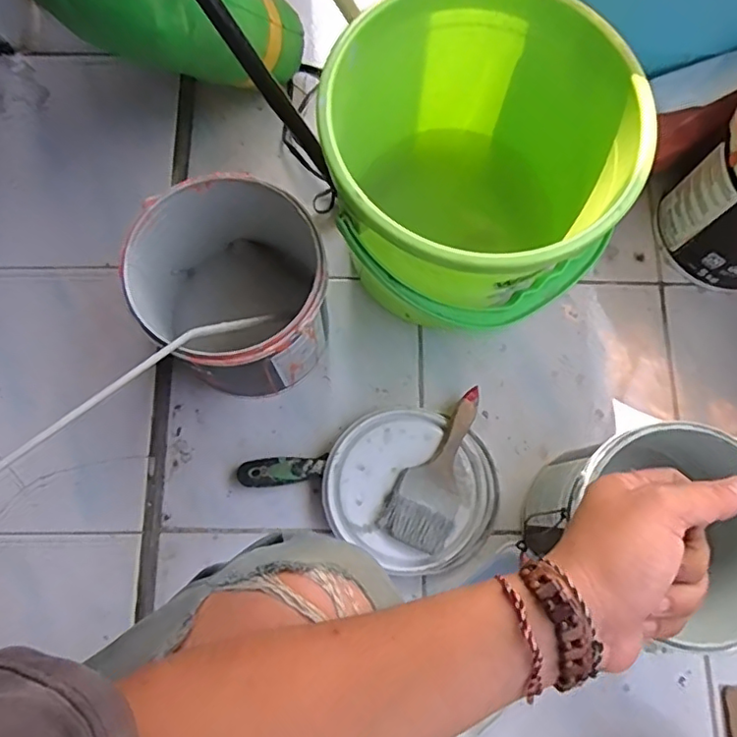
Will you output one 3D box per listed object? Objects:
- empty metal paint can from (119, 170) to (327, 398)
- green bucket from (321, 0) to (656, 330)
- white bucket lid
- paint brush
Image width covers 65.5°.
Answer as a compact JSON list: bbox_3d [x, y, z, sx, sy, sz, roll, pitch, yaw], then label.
[{"bbox_3d":[-0.127,-0.073,0.595,0.165,0.188,0.172,0,77,0],"label":"empty metal paint can"},{"bbox_3d":[0.096,-0.175,0.613,0.259,0.290,0.276,0,77,0],"label":"green bucket"},{"bbox_3d":[0.046,0.128,0.616,0.177,0.022,0.165,1,73,-2],"label":"white bucket lid"},{"bbox_3d":[0.079,0.103,0.607,0.070,0.016,0.174,27,78,6],"label":"paint brush"}]

